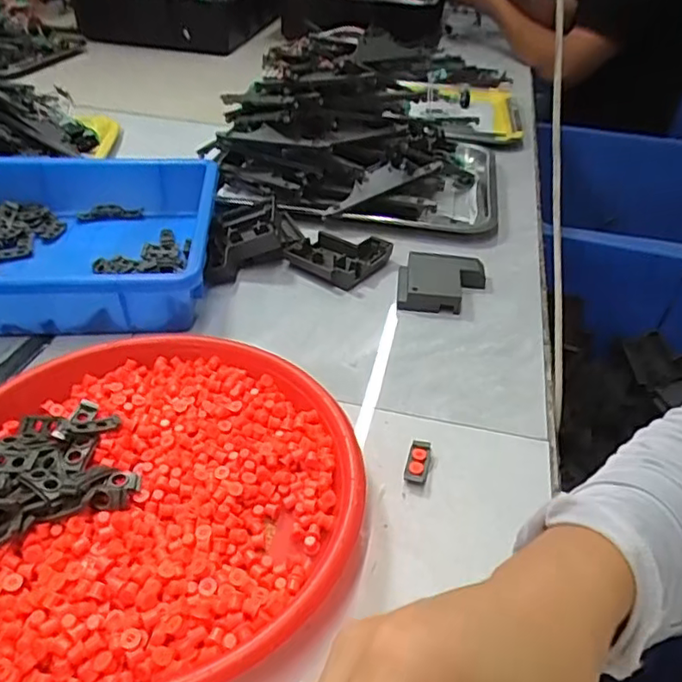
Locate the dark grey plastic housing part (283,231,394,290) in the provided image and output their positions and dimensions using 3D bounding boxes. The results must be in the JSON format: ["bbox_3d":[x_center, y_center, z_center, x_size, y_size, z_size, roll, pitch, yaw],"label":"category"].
[{"bbox_3d":[-0.005,-0.083,0.589,0.082,0.025,0.075,26,43,25],"label":"dark grey plastic housing part"}]

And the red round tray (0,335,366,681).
[{"bbox_3d":[-0.117,0.086,0.355,0.244,0.034,0.237,3,38,-2],"label":"red round tray"}]

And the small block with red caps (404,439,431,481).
[{"bbox_3d":[0.051,0.080,0.396,0.013,0.007,0.034,14,39,11],"label":"small block with red caps"}]

